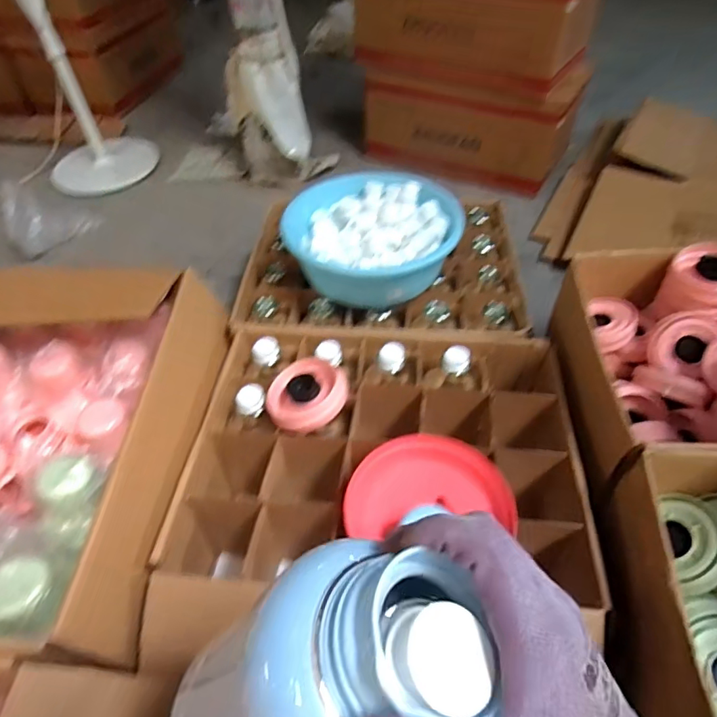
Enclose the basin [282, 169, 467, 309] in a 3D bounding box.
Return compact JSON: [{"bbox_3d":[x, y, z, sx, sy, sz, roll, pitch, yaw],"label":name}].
[{"bbox_3d":[0.024,-0.275,1.126,0.342,0.111,0.353,-1,47,1],"label":"basin"}]

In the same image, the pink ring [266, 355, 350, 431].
[{"bbox_3d":[-0.083,0.059,0.868,0.136,0.026,0.123,-1,78,21],"label":"pink ring"}]

